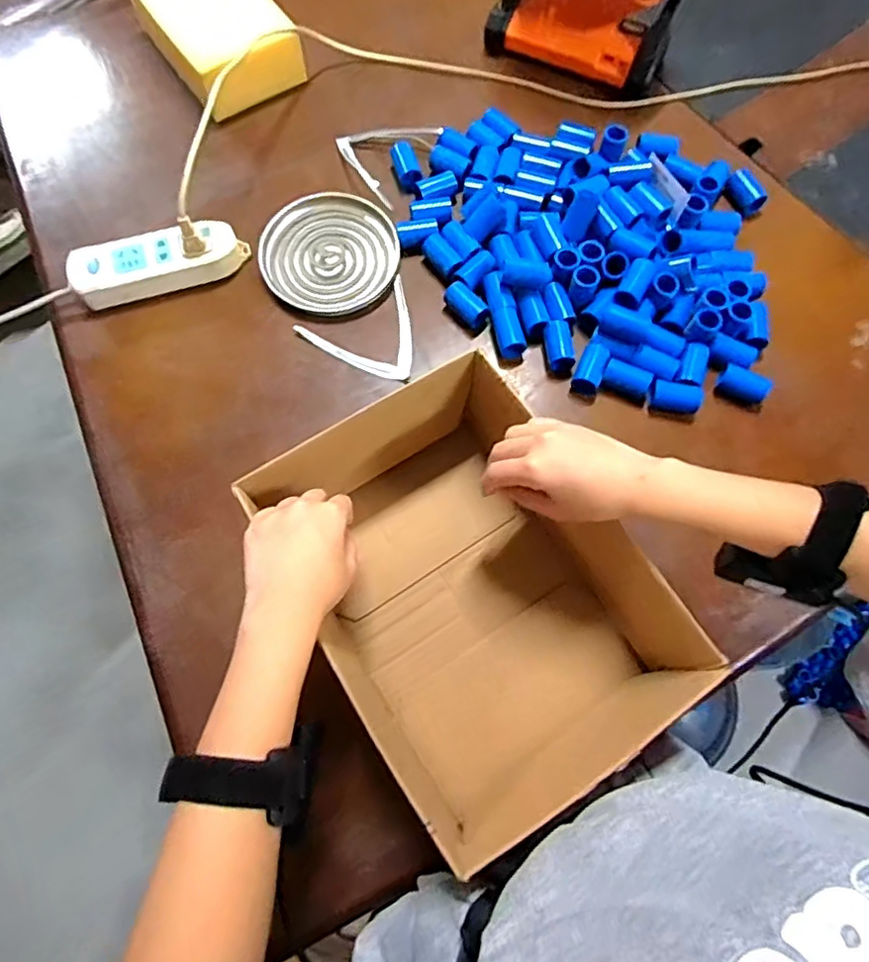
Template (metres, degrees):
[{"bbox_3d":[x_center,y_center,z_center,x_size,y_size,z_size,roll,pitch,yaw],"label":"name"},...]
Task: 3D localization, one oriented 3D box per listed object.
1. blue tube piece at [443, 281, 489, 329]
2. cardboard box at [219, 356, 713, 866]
[{"bbox_3d":[0.034,-0.182,0.629,0.025,0.023,0.049,-42,76,-15],"label":"blue tube piece"},{"bbox_3d":[0.027,0.084,0.468,0.204,0.125,0.313,-32,74,-13],"label":"cardboard box"}]

